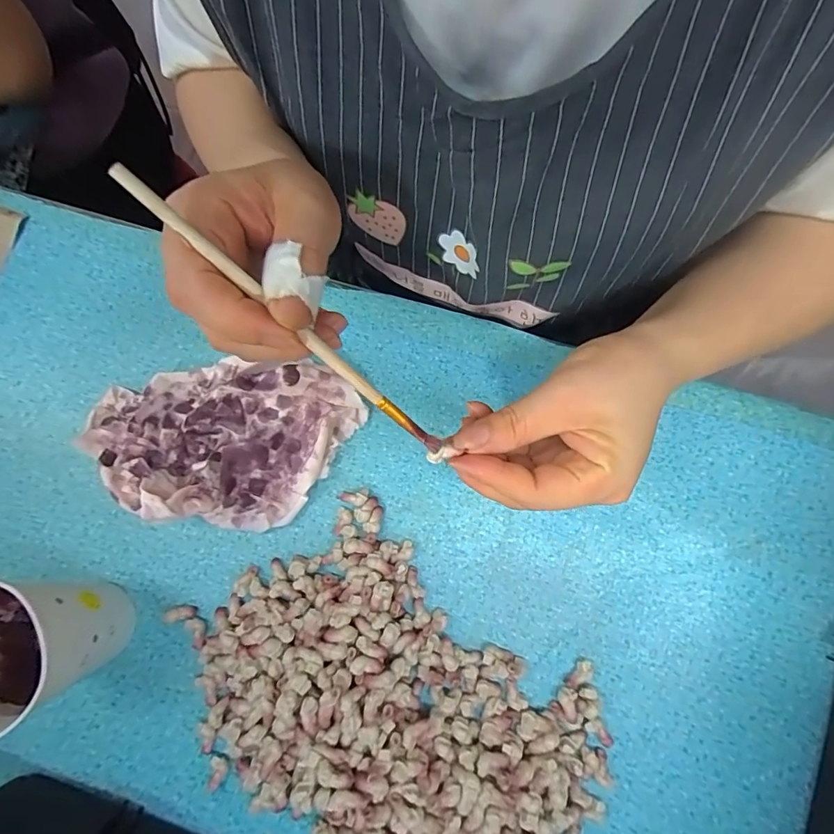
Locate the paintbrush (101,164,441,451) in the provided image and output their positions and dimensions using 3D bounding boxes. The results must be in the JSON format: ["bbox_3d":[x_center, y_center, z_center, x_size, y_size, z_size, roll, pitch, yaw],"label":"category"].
[{"bbox_3d":[-0.045,-0.033,0.187,0.162,0.004,0.006,42,80,-28],"label":"paintbrush"}]

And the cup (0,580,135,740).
[{"bbox_3d":[-0.218,0.129,0.265,0.073,0.084,0.073,-37,79,-6],"label":"cup"}]

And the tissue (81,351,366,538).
[{"bbox_3d":[-0.136,0.013,0.308,0.178,0.041,0.110,9,78,4],"label":"tissue"}]

